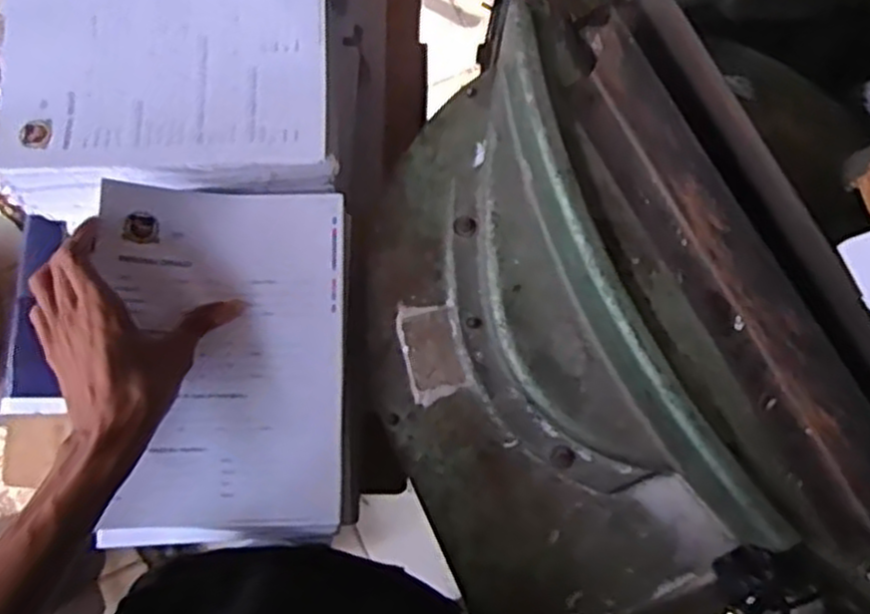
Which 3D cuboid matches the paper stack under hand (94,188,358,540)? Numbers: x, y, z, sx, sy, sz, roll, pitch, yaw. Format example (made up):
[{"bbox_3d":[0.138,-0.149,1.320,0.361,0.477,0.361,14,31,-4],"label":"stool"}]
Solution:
[{"bbox_3d":[-0.154,0.037,0.570,0.169,0.047,0.257,-2,79,1],"label":"paper stack under hand"}]

